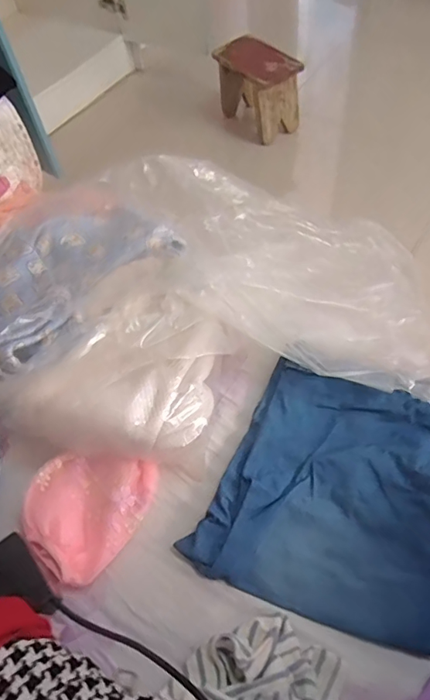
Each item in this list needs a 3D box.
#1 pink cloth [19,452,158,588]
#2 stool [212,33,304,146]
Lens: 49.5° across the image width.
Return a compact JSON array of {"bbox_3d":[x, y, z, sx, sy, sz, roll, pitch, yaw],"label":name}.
[{"bbox_3d":[-0.141,0.166,0.515,0.127,0.030,0.143,29,62,21],"label":"pink cloth"},{"bbox_3d":[0.128,-0.776,1.391,0.153,0.205,0.236,-30,59,-16],"label":"stool"}]

